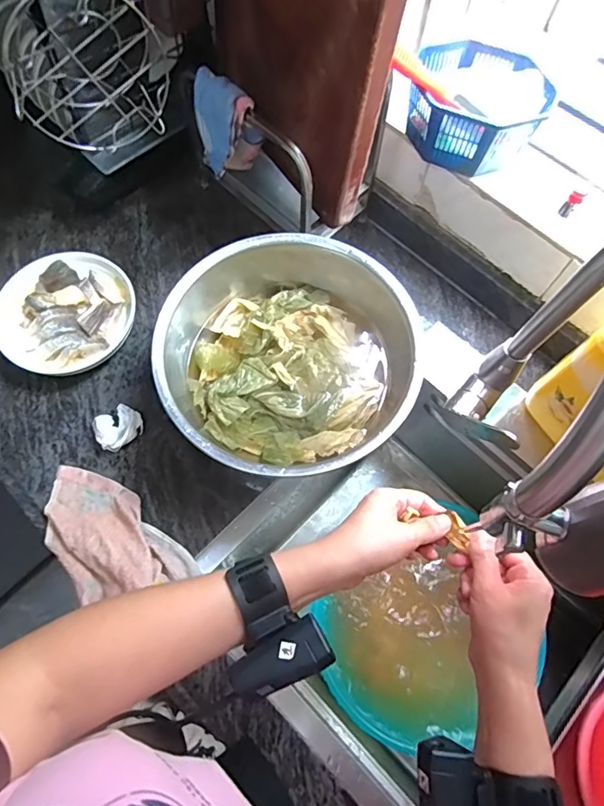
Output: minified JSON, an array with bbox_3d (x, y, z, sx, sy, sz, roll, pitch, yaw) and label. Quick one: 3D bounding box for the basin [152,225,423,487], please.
[{"bbox_3d":[-0.020,-0.060,0.559,0.261,0.108,0.305,-6,69,-3],"label":"basin"}]

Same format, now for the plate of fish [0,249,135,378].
[{"bbox_3d":[-0.297,-0.113,0.613,0.153,0.037,0.164,0,69,0],"label":"plate of fish"}]

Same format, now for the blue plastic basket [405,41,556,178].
[{"bbox_3d":[0.191,-0.323,0.533,0.135,0.071,0.117,10,69,4],"label":"blue plastic basket"}]

